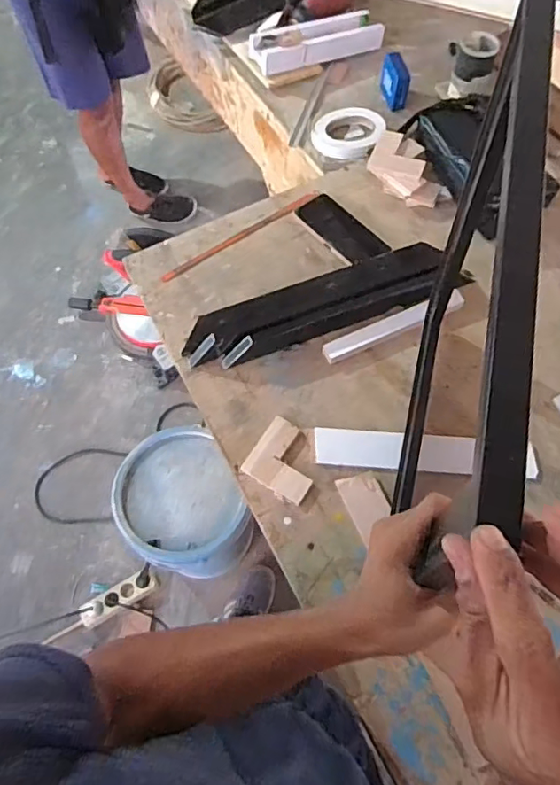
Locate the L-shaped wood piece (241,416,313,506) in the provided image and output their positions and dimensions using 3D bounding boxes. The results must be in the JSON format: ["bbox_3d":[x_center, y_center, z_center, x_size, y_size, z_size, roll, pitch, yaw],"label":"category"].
[{"bbox_3d":[0.010,0.089,0.737,0.090,0.010,0.092,30,69,16],"label":"L-shaped wood piece"}]

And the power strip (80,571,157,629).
[{"bbox_3d":[-0.416,0.531,1.425,0.195,0.030,0.055,-28,66,-13],"label":"power strip"}]

